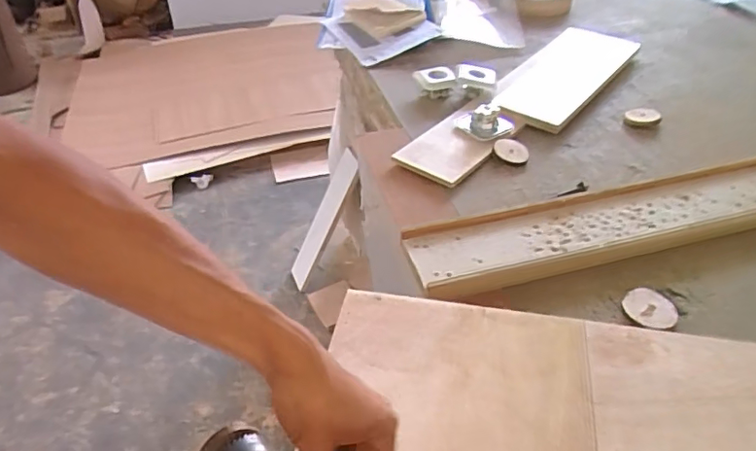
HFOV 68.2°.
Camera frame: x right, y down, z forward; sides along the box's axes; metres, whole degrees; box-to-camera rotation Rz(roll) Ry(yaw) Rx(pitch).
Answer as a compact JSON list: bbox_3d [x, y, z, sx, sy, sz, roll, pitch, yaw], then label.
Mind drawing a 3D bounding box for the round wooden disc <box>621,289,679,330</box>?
[{"bbox_3d":[0.320,0.097,0.656,0.061,0.012,0.052,-3,40,-1],"label":"round wooden disc"}]

